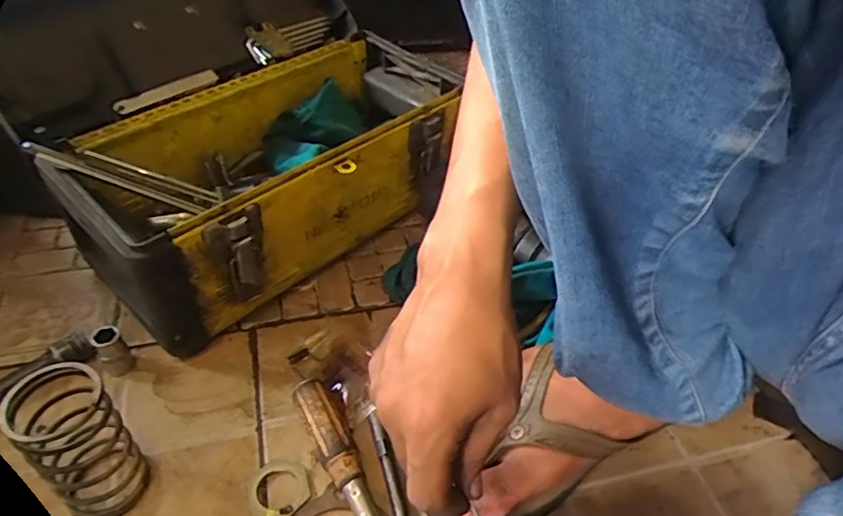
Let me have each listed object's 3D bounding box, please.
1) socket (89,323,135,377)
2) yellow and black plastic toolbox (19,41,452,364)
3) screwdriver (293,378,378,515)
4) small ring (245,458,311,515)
[{"bbox_3d":[-0.238,0.071,0.438,0.022,0.042,0.018,-29,52,-29],"label":"socket"},{"bbox_3d":[-0.133,-0.083,0.545,0.196,0.130,0.353,35,52,29],"label":"yellow and black plastic toolbox"},{"bbox_3d":[-0.037,0.162,0.369,0.022,0.028,0.195,-21,49,-23],"label":"screwdriver"},{"bbox_3d":[-0.098,0.157,0.390,0.043,0.007,0.042,2,44,-1],"label":"small ring"}]

